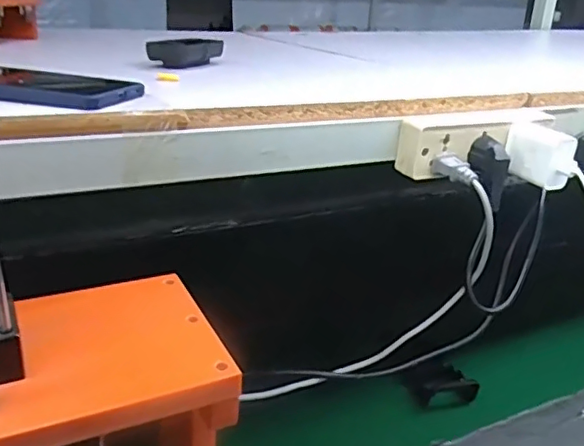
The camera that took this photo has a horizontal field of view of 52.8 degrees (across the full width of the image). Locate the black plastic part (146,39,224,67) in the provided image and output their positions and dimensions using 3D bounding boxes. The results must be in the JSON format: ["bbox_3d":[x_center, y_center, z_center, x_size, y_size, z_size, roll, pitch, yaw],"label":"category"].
[{"bbox_3d":[-0.119,-0.196,0.672,0.033,0.028,0.108,11,24,18],"label":"black plastic part"}]

